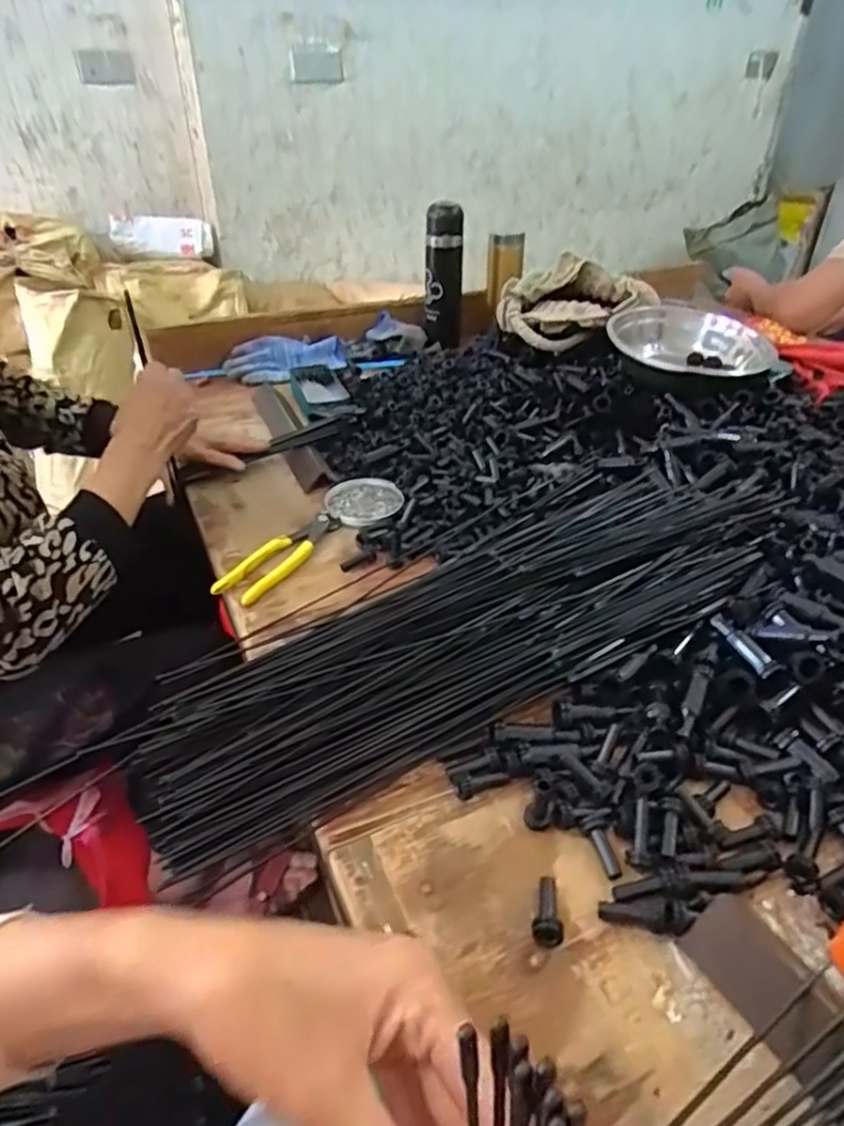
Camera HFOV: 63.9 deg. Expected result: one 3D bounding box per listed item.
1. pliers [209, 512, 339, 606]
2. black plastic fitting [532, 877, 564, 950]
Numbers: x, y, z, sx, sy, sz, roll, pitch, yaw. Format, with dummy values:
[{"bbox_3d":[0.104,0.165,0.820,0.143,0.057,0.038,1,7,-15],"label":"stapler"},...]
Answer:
[{"bbox_3d":[-0.142,-0.012,0.701,0.048,0.013,0.161,22,42,27],"label":"pliers"},{"bbox_3d":[0.077,0.206,0.402,0.018,0.017,0.040,10,38,14],"label":"black plastic fitting"}]

